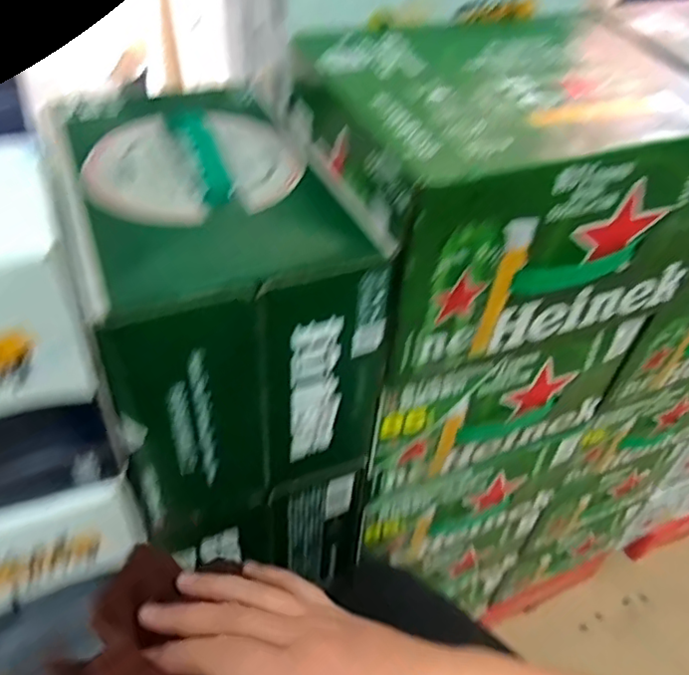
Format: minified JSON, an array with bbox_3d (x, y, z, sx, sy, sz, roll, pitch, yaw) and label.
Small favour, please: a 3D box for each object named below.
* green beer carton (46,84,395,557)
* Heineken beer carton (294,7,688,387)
[{"bbox_3d":[-0.105,-0.034,0.477,0.169,0.217,0.268,-16,48,-20],"label":"green beer carton"},{"bbox_3d":[0.121,-0.115,0.490,0.281,0.198,0.211,-15,47,-20],"label":"Heineken beer carton"}]

